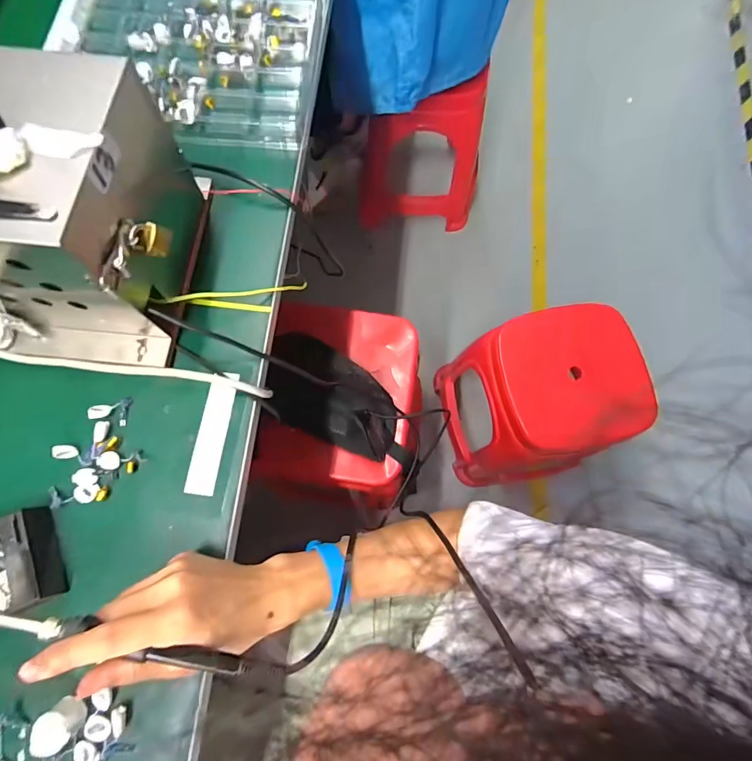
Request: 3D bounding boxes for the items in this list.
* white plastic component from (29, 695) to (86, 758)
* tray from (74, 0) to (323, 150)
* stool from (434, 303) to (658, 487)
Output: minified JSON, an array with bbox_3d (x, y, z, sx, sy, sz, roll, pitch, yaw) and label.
[{"bbox_3d":[-0.241,0.263,0.313,0.033,0.018,0.027,-43,79,-11],"label":"white plastic component"},{"bbox_3d":[-0.221,-0.396,0.500,0.289,0.036,0.233,6,75,1],"label":"tray"},{"bbox_3d":[0.334,0.062,0.926,0.291,0.416,0.287,-12,75,-4],"label":"stool"}]

